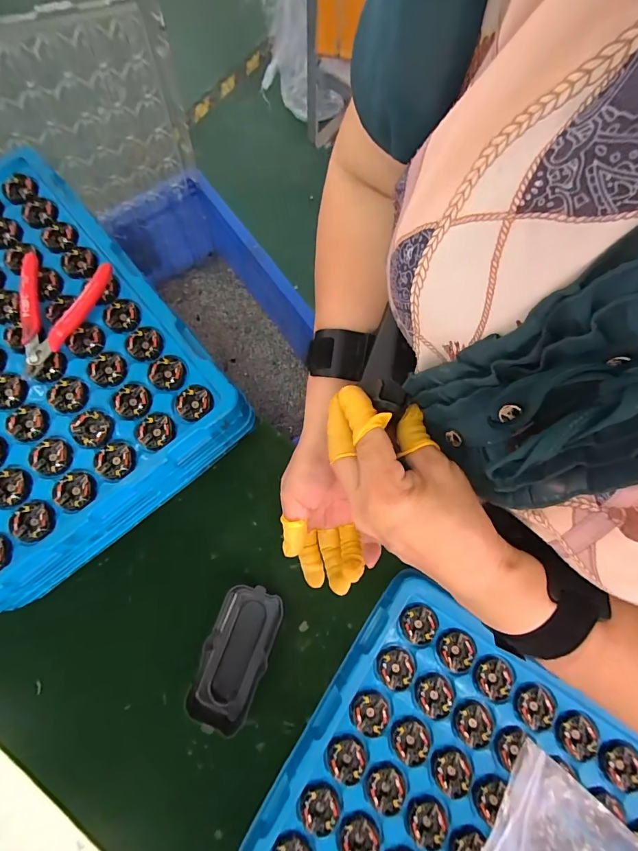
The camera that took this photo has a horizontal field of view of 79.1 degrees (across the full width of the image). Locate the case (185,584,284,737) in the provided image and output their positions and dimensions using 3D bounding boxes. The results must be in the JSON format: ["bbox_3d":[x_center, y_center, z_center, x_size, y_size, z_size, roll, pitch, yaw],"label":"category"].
[{"bbox_3d":[-0.071,0.197,0.338,0.053,0.021,0.109,21,76,5],"label":"case"}]

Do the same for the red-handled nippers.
[{"bbox_3d":[-0.246,-0.101,0.354,0.080,0.016,0.115,8,75,2],"label":"red-handled nippers"}]

